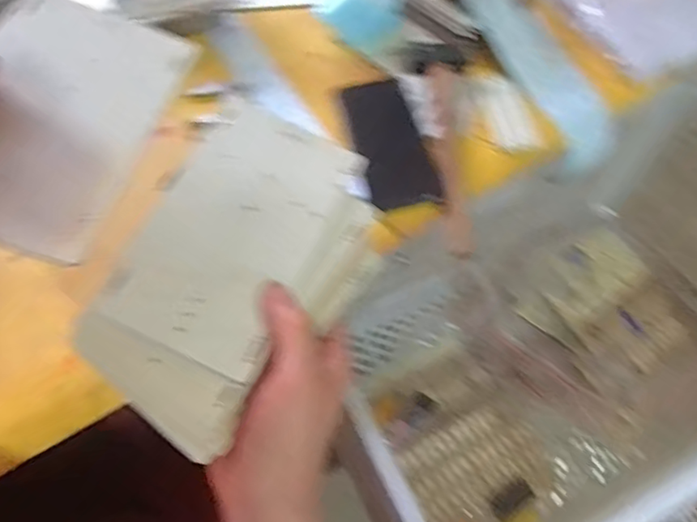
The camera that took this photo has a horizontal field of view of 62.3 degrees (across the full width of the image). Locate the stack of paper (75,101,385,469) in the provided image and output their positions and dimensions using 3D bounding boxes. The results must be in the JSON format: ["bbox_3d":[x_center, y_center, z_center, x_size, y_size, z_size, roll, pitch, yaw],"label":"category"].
[{"bbox_3d":[-0.062,0.005,0.352,0.126,0.018,0.200,34,68,-3],"label":"stack of paper"}]

